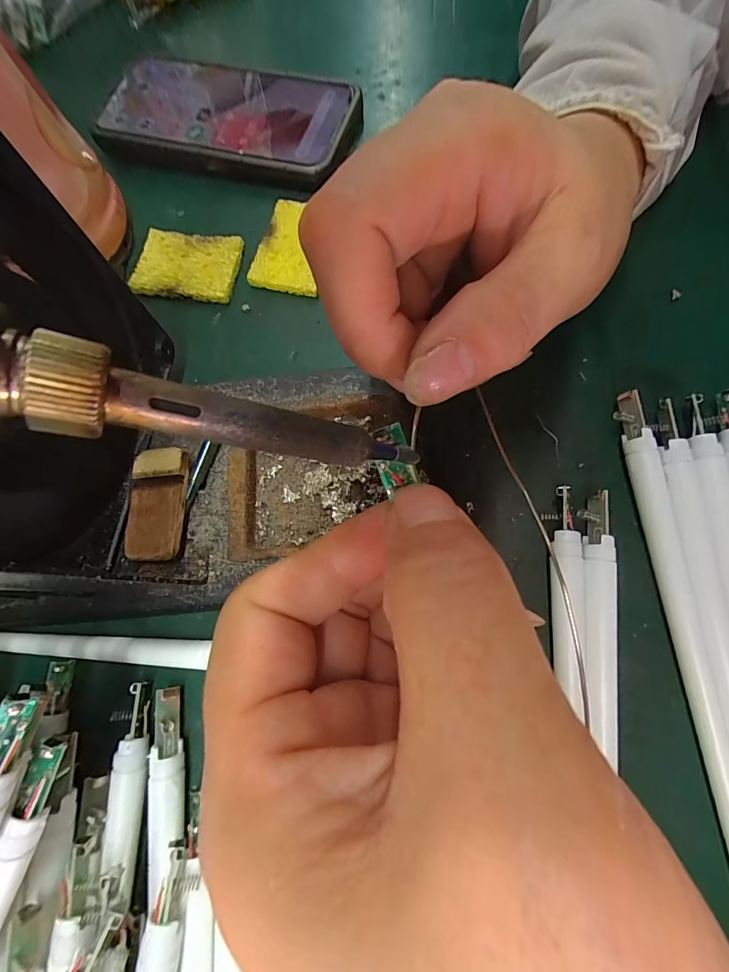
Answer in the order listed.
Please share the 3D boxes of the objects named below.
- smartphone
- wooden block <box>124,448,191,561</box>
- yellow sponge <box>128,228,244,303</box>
[{"bbox_3d":[-0.082,-0.220,0.237,0.150,0.011,0.072,14,80,8],"label":"smartphone"},{"bbox_3d":[-0.086,0.007,0.163,0.025,0.011,0.045,-1,72,4],"label":"wooden block"},{"bbox_3d":[-0.096,-0.121,0.215,0.055,0.004,0.039,8,73,7],"label":"yellow sponge"}]

